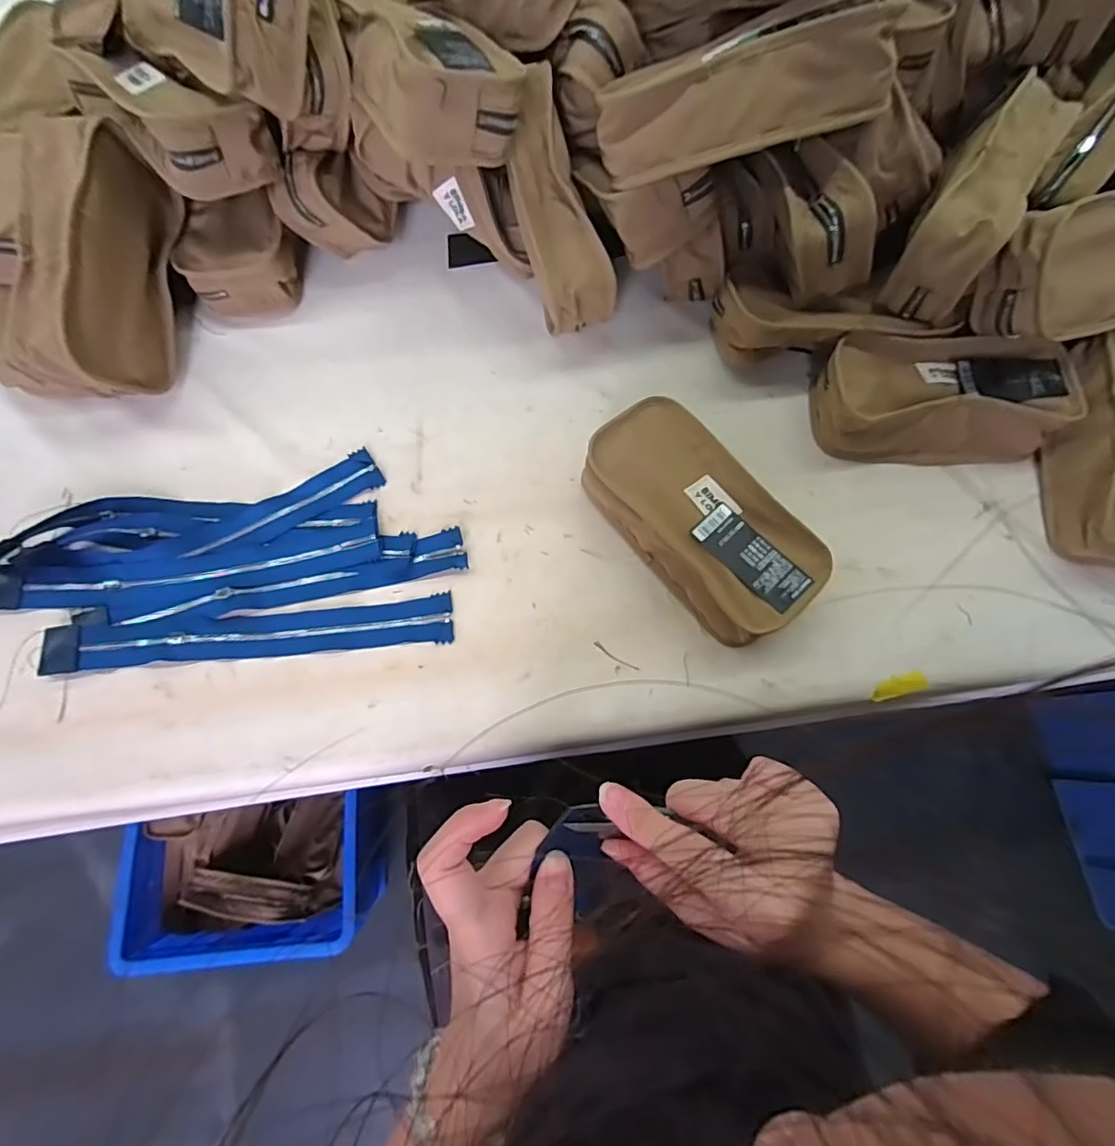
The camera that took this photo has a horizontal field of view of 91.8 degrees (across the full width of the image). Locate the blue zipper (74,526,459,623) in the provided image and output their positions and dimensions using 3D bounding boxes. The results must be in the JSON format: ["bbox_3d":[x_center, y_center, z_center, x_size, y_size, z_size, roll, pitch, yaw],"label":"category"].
[{"bbox_3d":[-0.213,0.010,0.412,0.284,0.009,0.031,-11,74,-6],"label":"blue zipper"}]

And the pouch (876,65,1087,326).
[{"bbox_3d":[0.322,-0.284,0.416,0.063,0.075,0.178,33,75,8],"label":"pouch"}]

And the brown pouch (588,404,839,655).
[{"bbox_3d":[0.104,-0.040,0.403,0.090,0.049,0.186,-39,78,-12],"label":"brown pouch"}]

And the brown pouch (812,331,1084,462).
[{"bbox_3d":[0.312,-0.140,0.441,0.187,0.052,0.091,2,73,-2],"label":"brown pouch"}]

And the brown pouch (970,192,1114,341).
[{"bbox_3d":[0.420,-0.236,0.405,0.194,0.093,0.053,-18,33,-8],"label":"brown pouch"}]

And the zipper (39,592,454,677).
[{"bbox_3d":[-0.225,0.046,0.398,0.290,0.007,0.035,-5,73,-4],"label":"zipper"}]

